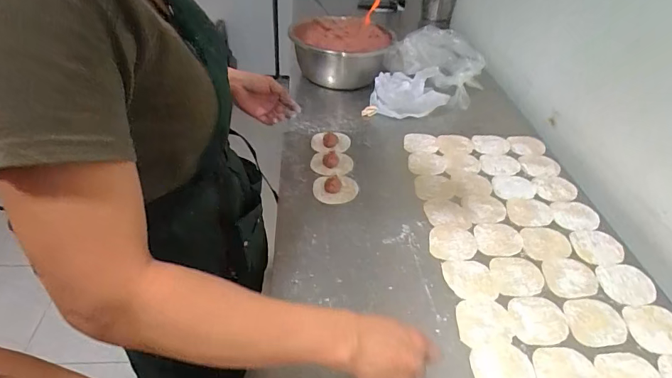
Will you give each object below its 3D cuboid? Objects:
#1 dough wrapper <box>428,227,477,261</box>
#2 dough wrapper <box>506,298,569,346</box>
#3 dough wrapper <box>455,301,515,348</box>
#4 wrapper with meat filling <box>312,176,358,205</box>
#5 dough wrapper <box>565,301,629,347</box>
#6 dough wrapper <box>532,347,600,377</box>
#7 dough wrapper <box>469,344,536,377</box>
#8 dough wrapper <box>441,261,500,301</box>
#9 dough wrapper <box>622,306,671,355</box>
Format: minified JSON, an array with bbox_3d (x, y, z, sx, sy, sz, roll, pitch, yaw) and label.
[{"bbox_3d":[0.197,0.091,0.687,0.080,0.005,0.079,2,41,-2],"label":"dough wrapper"},{"bbox_3d":[0.289,0.186,0.579,0.077,0.004,0.073,4,41,1],"label":"dough wrapper"},{"bbox_3d":[0.209,0.187,0.572,0.078,0.004,0.072,2,41,-2],"label":"dough wrapper"},{"bbox_3d":[-0.001,-0.001,0.774,0.083,0.021,0.073,-2,41,-6],"label":"wrapper with meat filling"},{"bbox_3d":[0.372,0.190,0.582,0.086,0.004,0.072,-2,41,-6],"label":"dough wrapper"},{"bbox_3d":[0.295,0.239,0.519,0.077,0.004,0.077,8,41,6],"label":"dough wrapper"},{"bbox_3d":[0.213,0.233,0.516,0.078,0.004,0.075,2,41,-2],"label":"dough wrapper"},{"bbox_3d":[0.208,0.141,0.629,0.079,0.005,0.071,-1,41,-4],"label":"dough wrapper"},{"bbox_3d":[0.464,0.201,0.584,0.094,0.011,0.073,-3,41,-7],"label":"dough wrapper"}]

